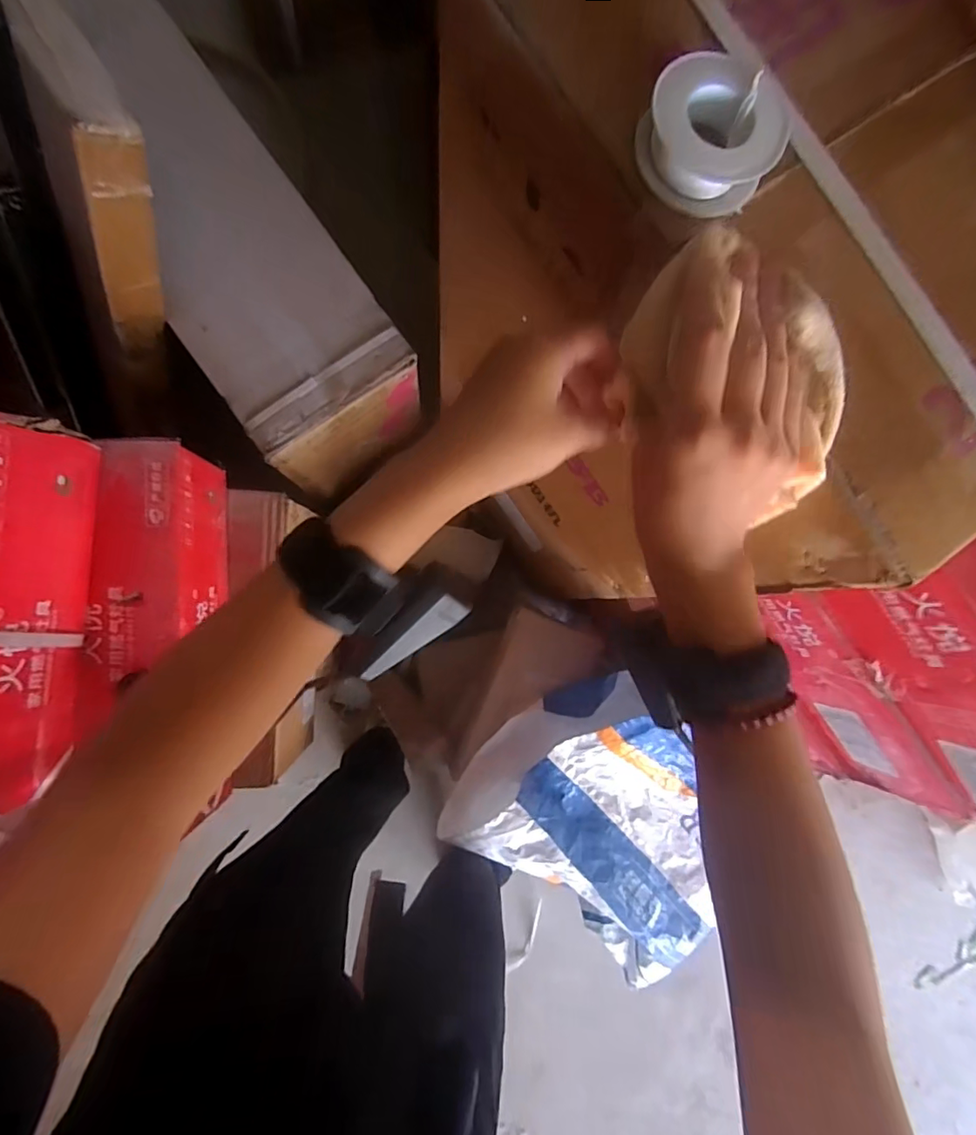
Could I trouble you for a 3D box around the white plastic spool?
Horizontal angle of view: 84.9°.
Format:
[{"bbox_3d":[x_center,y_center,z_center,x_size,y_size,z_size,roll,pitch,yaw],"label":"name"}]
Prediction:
[{"bbox_3d":[0.105,-0.204,0.254,0.061,0.028,0.055,-8,88,-6],"label":"white plastic spool"}]

